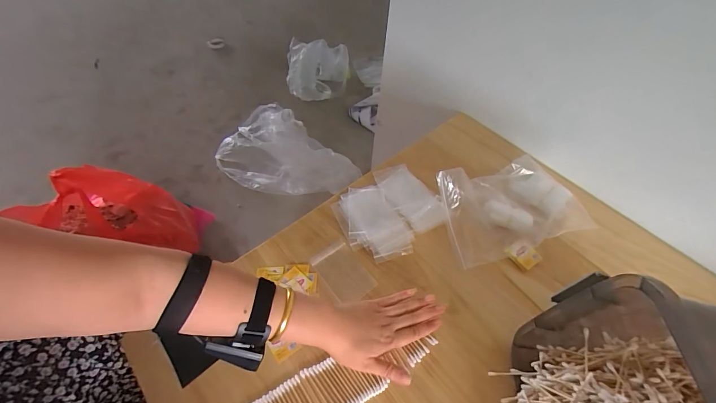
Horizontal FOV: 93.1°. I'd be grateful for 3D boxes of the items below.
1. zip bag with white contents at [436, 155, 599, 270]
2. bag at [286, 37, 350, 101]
[{"bbox_3d":[0.272,0.000,0.603,0.246,0.046,0.174,-14,56,-10],"label":"zip bag with white contents"},{"bbox_3d":[-0.185,-0.588,1.548,0.288,0.214,0.166,-2,53,-5],"label":"bag"}]

